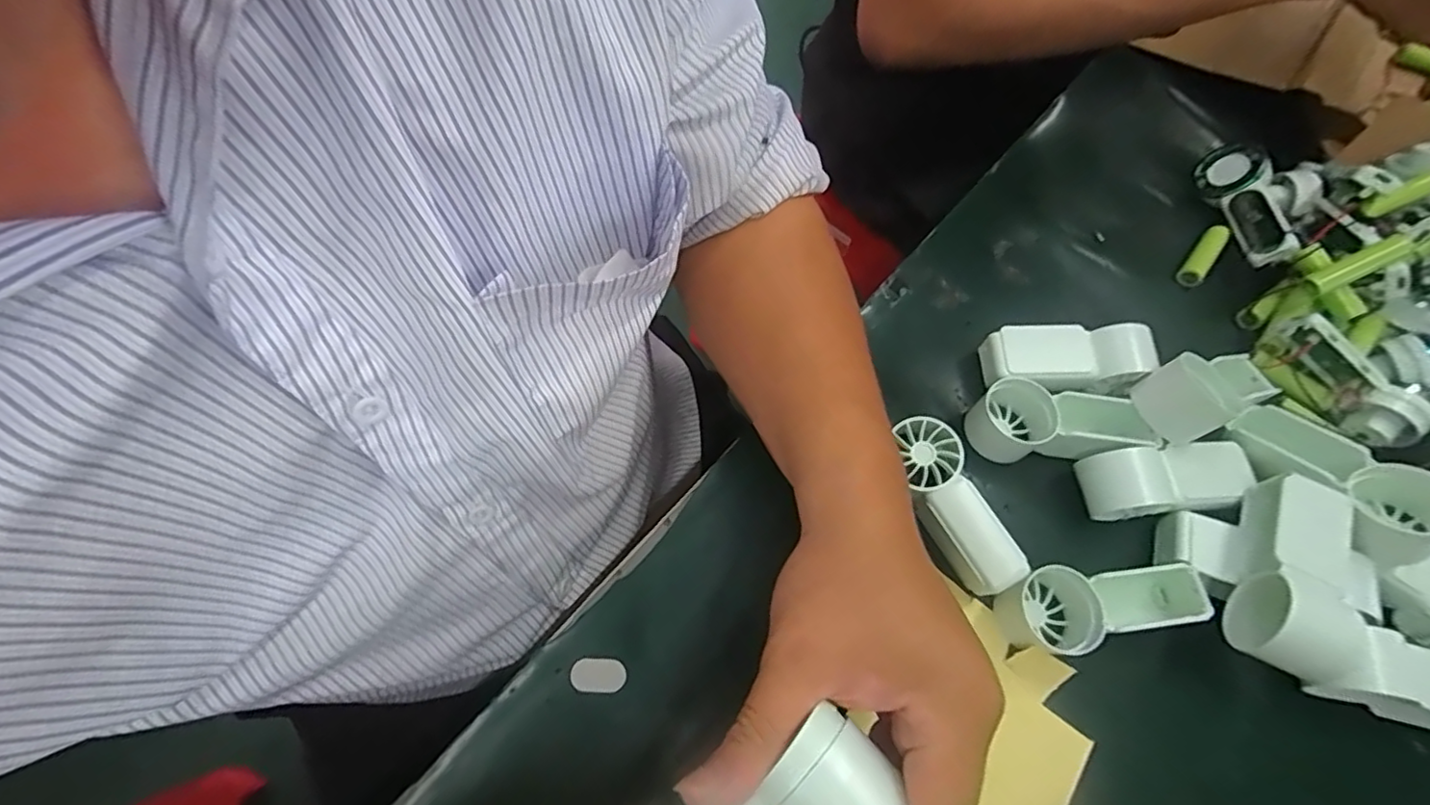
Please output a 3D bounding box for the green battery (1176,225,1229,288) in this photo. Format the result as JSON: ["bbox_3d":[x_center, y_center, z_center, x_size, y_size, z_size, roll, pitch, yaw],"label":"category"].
[{"bbox_3d":[0.326,-0.099,0.404,0.013,0.018,0.051,35,69,14],"label":"green battery"}]

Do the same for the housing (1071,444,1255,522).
[{"bbox_3d":[0.245,0.042,0.321,0.086,0.030,0.035,-4,65,-4],"label":"housing"}]

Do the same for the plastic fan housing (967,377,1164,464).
[{"bbox_3d":[0.188,0.011,0.339,0.088,0.034,0.043,2,65,-1],"label":"plastic fan housing"}]

